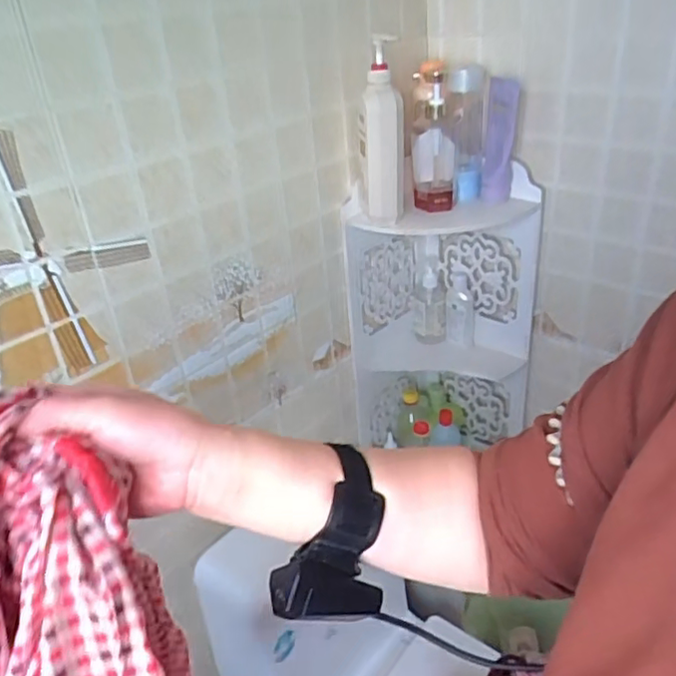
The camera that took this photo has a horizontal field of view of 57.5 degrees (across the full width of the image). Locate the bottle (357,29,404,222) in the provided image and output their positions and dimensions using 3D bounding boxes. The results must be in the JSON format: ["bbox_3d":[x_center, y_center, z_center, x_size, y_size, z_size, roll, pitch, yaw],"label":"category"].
[{"bbox_3d":[0.063,-0.308,0.926,0.065,0.255,0.086,-2,30,6],"label":"bottle"}]

